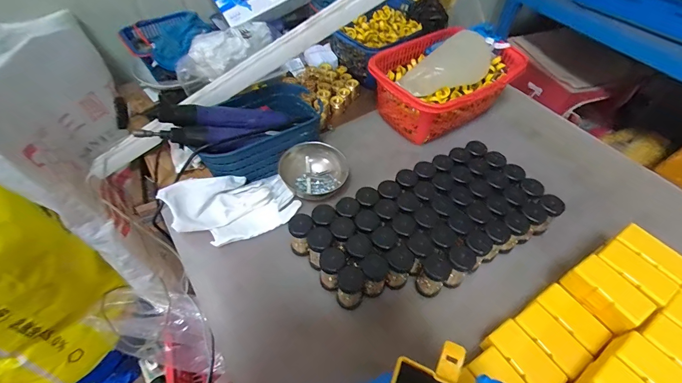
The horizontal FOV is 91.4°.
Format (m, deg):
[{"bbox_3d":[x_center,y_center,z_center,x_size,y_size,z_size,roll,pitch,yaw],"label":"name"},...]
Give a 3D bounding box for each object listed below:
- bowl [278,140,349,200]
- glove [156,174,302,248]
[{"bbox_3d":[-0.048,-0.035,0.572,0.115,0.045,0.105,0,52,0],"label":"bowl"},{"bbox_3d":[-0.166,0.020,0.519,0.188,0.064,0.100,-20,55,-15],"label":"glove"}]

